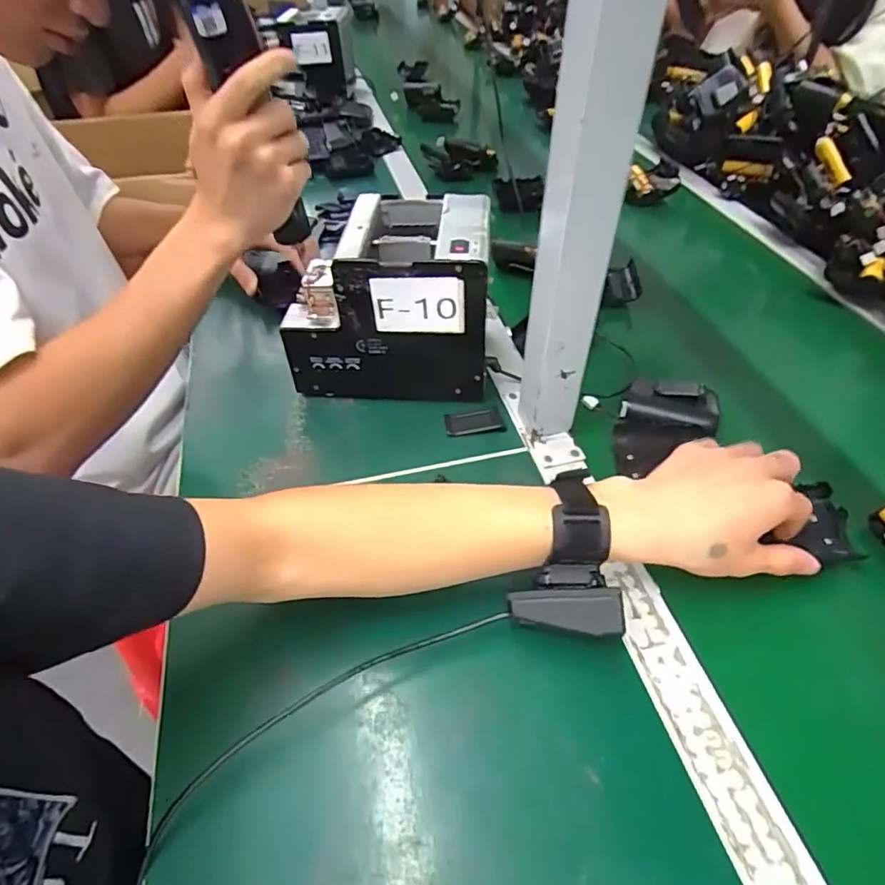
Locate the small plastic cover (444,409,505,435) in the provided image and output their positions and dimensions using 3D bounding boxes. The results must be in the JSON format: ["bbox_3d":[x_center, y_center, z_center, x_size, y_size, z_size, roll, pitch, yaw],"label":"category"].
[{"bbox_3d":[0.029,-0.020,0.521,0.052,0.006,0.028,-7,47,-5],"label":"small plastic cover"}]

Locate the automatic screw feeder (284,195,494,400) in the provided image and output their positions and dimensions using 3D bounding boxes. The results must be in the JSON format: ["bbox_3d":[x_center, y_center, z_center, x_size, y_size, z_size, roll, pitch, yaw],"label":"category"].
[{"bbox_3d":[-0.049,-0.134,0.535,0.178,0.152,0.125,2,47,4],"label":"automatic screw feeder"}]

